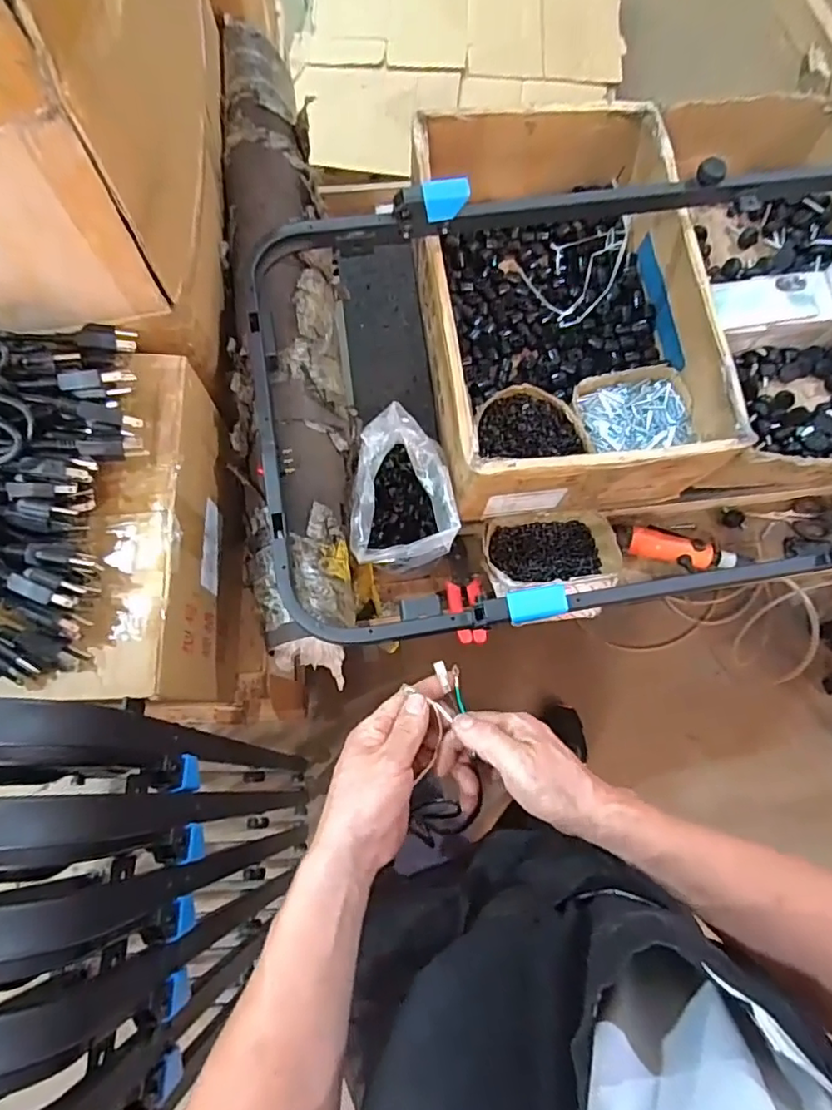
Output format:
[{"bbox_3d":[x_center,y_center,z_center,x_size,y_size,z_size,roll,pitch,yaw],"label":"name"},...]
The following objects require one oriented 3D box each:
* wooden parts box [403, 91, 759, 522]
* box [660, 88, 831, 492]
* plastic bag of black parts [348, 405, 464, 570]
[{"bbox_3d":[0.191,-0.336,0.800,0.351,0.168,0.530,-6,76,-4],"label":"wooden parts box"},{"bbox_3d":[0.554,-0.380,0.853,0.346,0.142,0.589,-3,76,-3],"label":"box"},{"bbox_3d":[-0.015,-0.074,0.732,0.120,0.130,0.177,-1,76,-2],"label":"plastic bag of black parts"}]

